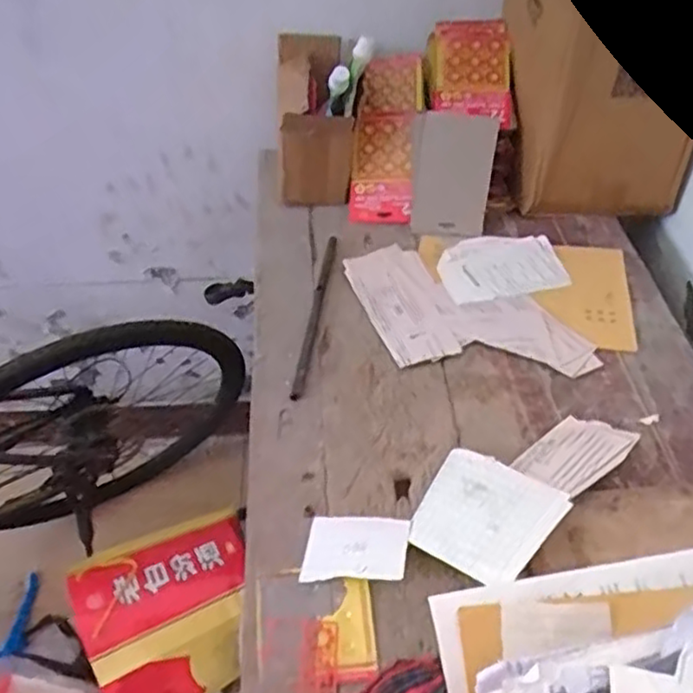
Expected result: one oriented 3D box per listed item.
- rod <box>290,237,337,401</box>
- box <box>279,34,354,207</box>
[{"bbox_3d":[-0.037,-0.045,0.836,0.012,0.008,0.271,5,46,7],"label":"rod"},{"bbox_3d":[-0.048,-0.321,0.977,0.098,0.183,0.181,-6,46,-4],"label":"box"}]

